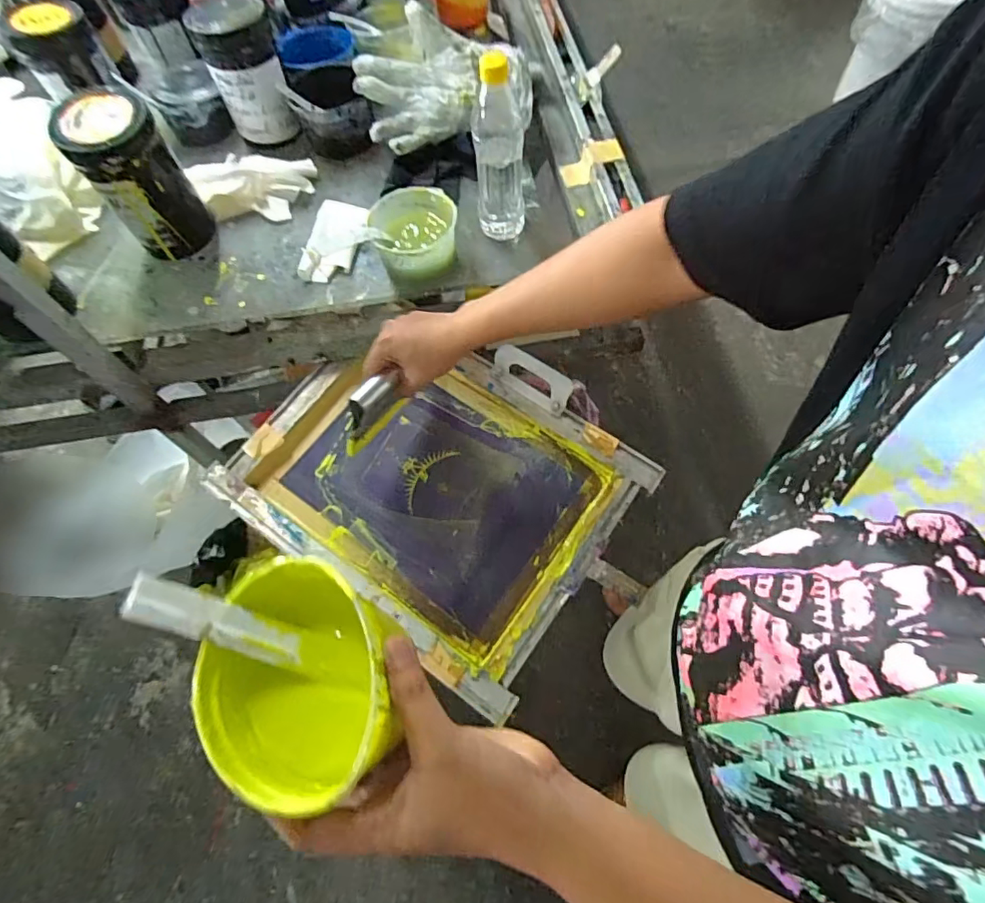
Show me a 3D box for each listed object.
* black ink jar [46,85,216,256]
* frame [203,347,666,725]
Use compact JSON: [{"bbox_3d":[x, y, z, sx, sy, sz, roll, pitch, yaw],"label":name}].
[{"bbox_3d":[-0.469,-0.362,0.707,0.107,0.178,0.098,-33,66,-12],"label":"black ink jar"},{"bbox_3d":[-0.073,0.032,0.717,0.499,0.050,0.396,34,74,14],"label":"frame"}]

